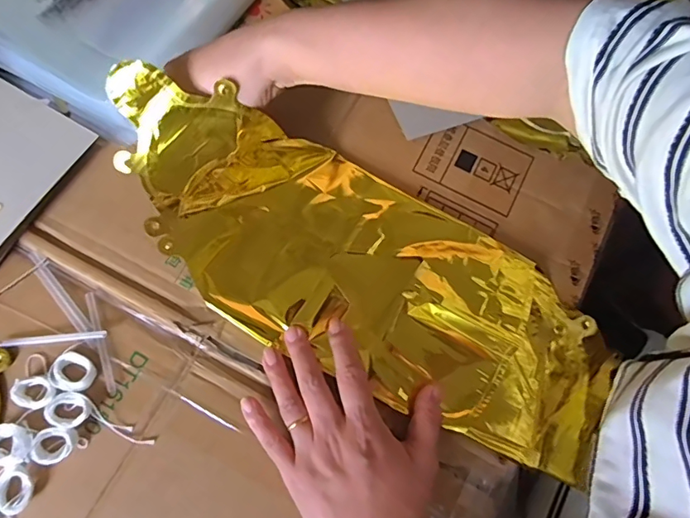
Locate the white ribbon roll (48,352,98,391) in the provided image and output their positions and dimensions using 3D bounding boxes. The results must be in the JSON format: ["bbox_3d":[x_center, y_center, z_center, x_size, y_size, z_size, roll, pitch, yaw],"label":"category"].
[{"bbox_3d":[-0.198,0.083,0.355,0.030,0.006,0.026,32,74,8],"label":"white ribbon roll"}]

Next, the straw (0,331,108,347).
[{"bbox_3d":[-0.218,0.060,0.364,0.079,0.008,0.007,-5,73,-4],"label":"straw"}]

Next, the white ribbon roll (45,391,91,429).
[{"bbox_3d":[-0.196,0.107,0.345,0.029,0.008,0.023,5,73,-1],"label":"white ribbon roll"}]

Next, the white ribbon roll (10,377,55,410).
[{"bbox_3d":[-0.223,0.096,0.349,0.028,0.008,0.021,-3,73,-3],"label":"white ribbon roll"}]

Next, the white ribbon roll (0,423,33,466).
[{"bbox_3d":[-0.233,0.129,0.337,0.033,0.010,0.026,18,73,3],"label":"white ribbon roll"}]

